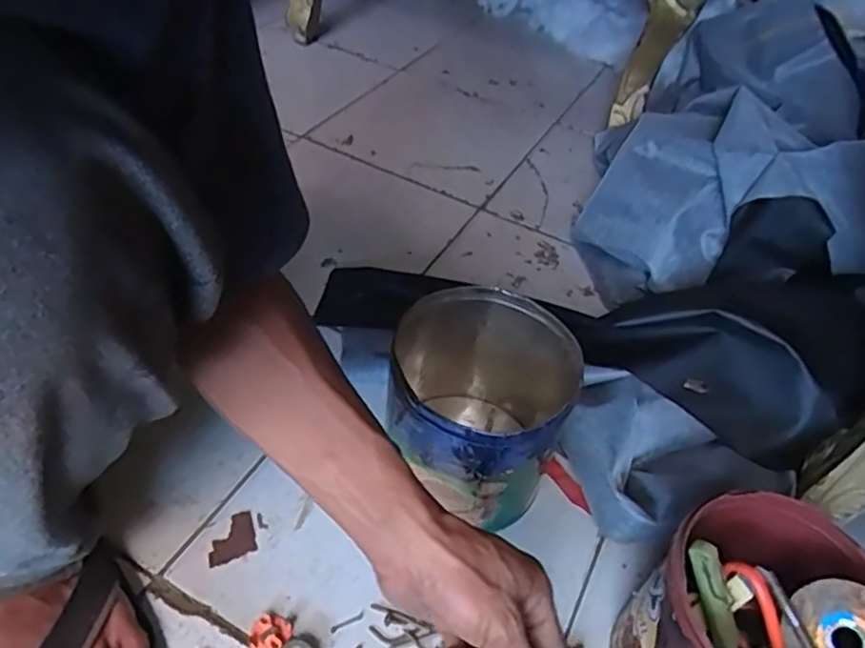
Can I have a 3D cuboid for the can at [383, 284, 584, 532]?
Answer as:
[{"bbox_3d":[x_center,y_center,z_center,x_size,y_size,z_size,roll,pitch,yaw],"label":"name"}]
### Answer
[{"bbox_3d":[0.036,0.070,0.562,0.154,0.151,0.164,13,46,5],"label":"can"}]

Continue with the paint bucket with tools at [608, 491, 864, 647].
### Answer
[{"bbox_3d":[0.213,0.223,0.442,0.136,0.158,0.147,4,46,-4],"label":"paint bucket with tools"}]

